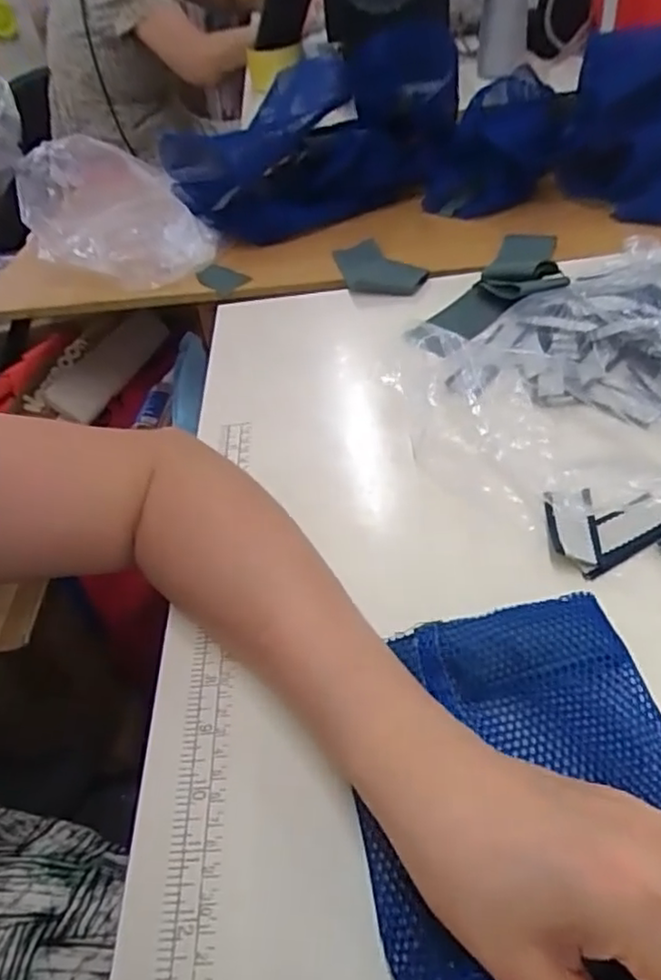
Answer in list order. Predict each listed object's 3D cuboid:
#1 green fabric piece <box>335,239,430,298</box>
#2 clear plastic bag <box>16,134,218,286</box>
[{"bbox_3d":[0.038,-0.199,0.601,0.054,0.013,0.104,-39,50,-6],"label":"green fabric piece"},{"bbox_3d":[-0.207,-0.269,0.623,0.167,0.091,0.121,-8,46,3],"label":"clear plastic bag"}]

